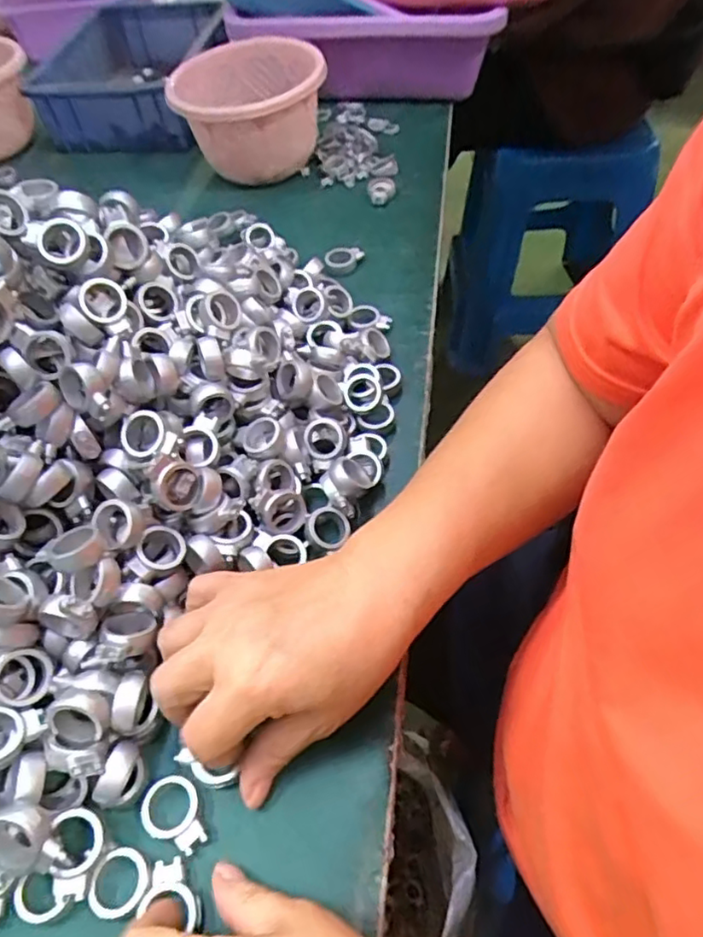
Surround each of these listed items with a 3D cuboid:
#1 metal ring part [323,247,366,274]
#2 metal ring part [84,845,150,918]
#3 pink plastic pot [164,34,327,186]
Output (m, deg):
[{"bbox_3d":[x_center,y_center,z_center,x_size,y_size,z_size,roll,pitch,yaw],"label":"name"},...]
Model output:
[{"bbox_3d":[-0.005,-0.174,0.512,0.036,0.013,0.018,-21,55,-11],"label":"metal ring part"},{"bbox_3d":[-0.100,0.178,0.266,0.024,0.007,0.025,-2,54,3],"label":"metal ring part"},{"bbox_3d":[-0.090,-0.315,0.566,0.130,0.092,0.123,-2,54,3],"label":"pink plastic pot"}]

